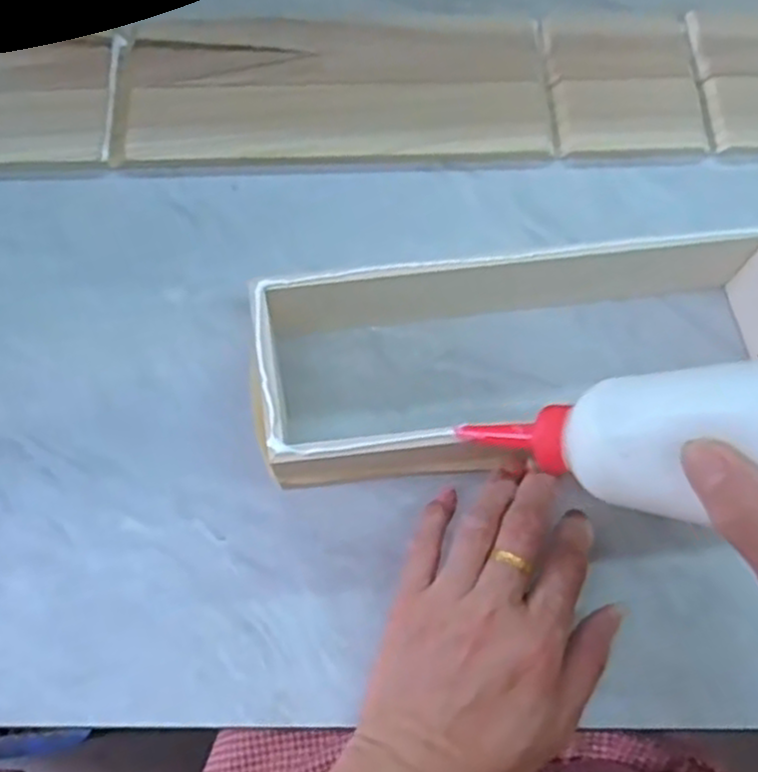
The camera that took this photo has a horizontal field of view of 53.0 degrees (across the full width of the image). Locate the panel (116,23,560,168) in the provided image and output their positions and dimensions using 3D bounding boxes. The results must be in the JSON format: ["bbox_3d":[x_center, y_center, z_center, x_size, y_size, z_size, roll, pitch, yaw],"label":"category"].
[{"bbox_3d":[-0.026,-0.191,0.495,0.274,0.006,0.106,-2,70,-1],"label":"panel"}]

